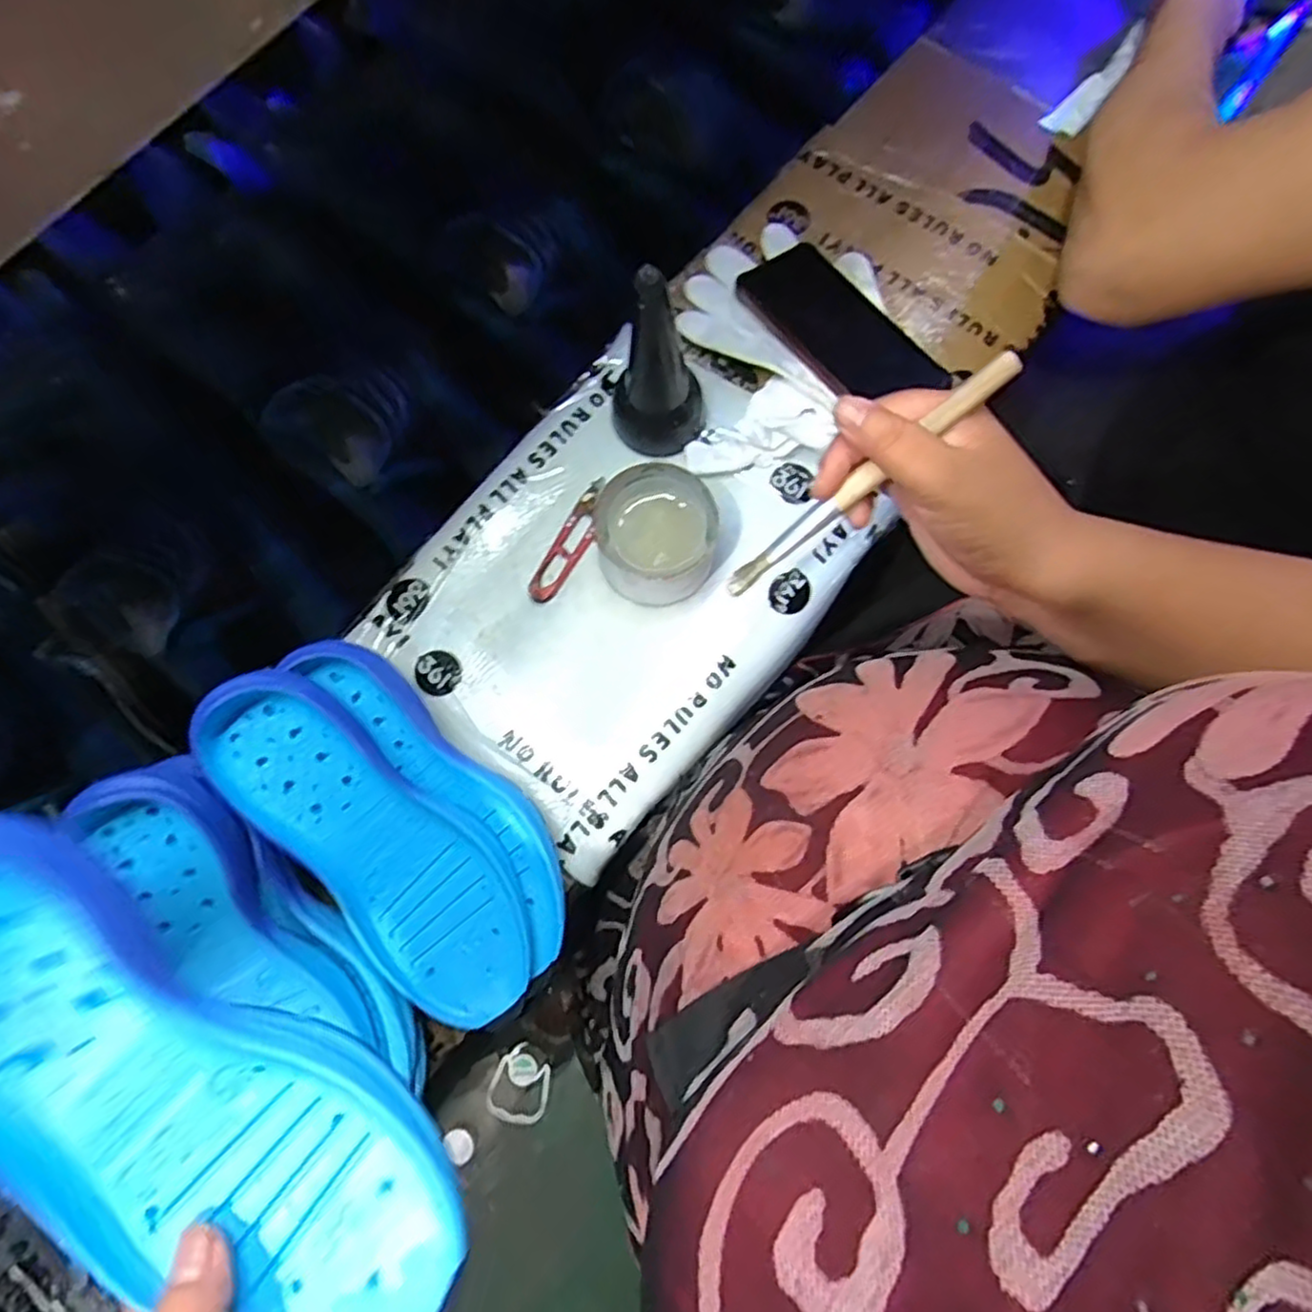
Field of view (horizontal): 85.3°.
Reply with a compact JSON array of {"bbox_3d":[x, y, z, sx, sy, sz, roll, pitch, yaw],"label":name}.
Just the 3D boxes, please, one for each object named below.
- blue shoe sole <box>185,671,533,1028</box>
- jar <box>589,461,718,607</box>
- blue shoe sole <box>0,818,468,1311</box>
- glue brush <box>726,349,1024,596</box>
[{"bbox_3d":[-0.159,0.108,0.411,0.085,0.029,0.233,-41,99,-9],"label":"blue shoe sole"},{"bbox_3d":[-0.001,-0.084,0.488,0.081,0.058,0.083,0,77,0],"label":"jar"},{"bbox_3d":[-0.170,0.151,0.242,0.230,0.029,0.085,40,79,-5],"label":"blue shoe sole"},{"bbox_3d":[0.093,-0.079,0.327,0.156,0.011,0.012,-39,79,22],"label":"glue brush"}]

